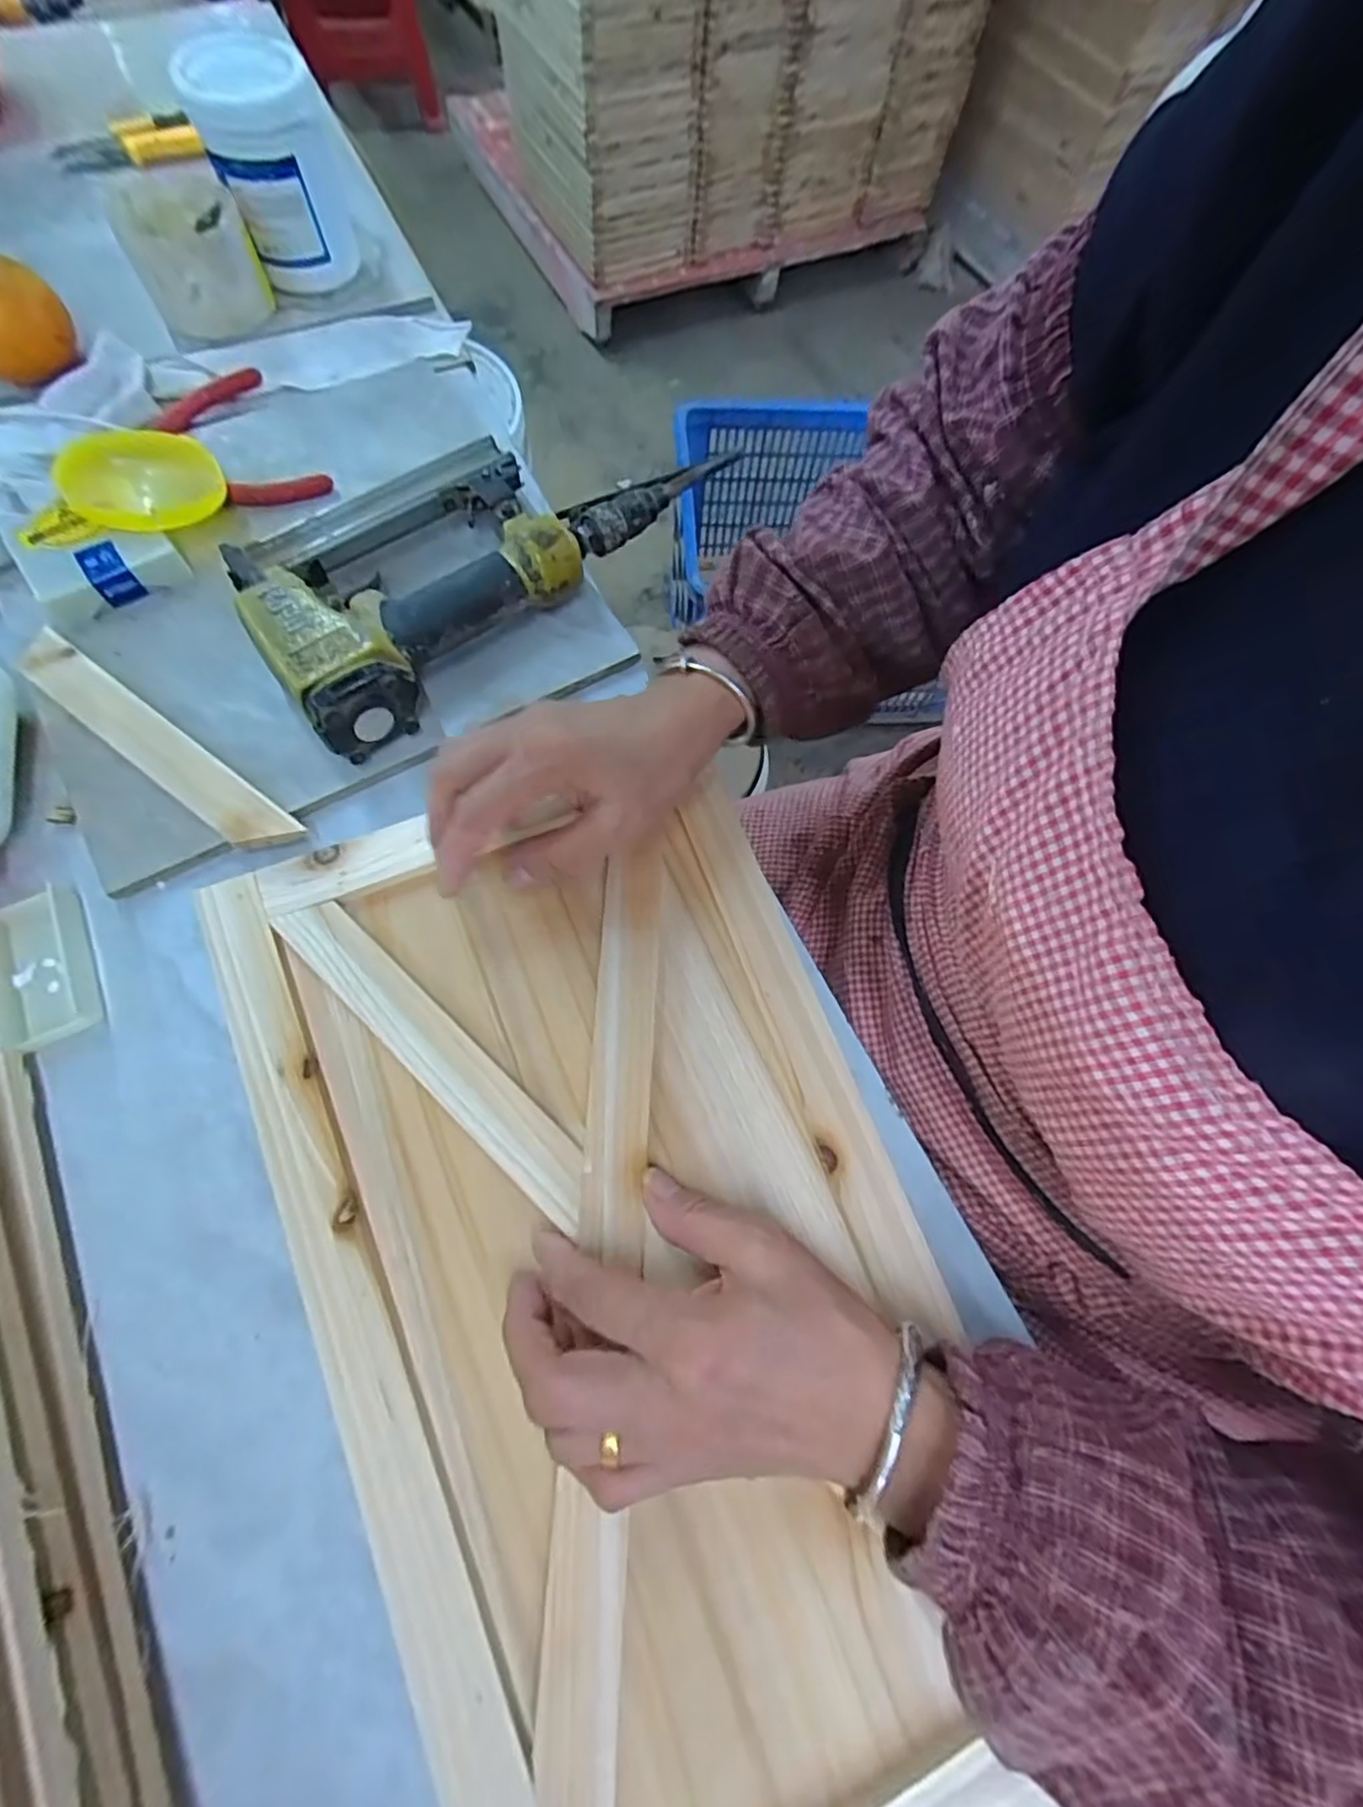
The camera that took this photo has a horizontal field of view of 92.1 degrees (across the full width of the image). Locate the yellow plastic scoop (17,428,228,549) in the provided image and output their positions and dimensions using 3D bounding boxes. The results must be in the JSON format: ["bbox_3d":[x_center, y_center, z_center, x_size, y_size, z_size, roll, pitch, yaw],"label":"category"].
[{"bbox_3d":[-0.326,-0.237,0.387,0.106,0.034,0.081,-25,73,-10],"label":"yellow plastic scoop"}]

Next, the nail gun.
[{"bbox_3d":[-0.111,-0.212,0.376,0.286,0.051,0.139,-43,77,-15],"label":"nail gun"}]

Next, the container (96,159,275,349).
[{"bbox_3d":[-0.327,-0.434,0.444,0.075,0.063,0.083,-25,72,-12],"label":"container"}]

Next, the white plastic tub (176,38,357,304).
[{"bbox_3d":[-0.274,-0.496,0.450,0.074,0.108,0.077,1,69,-2],"label":"white plastic tub"}]

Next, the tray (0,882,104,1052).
[{"bbox_3d":[-0.298,0.030,0.305,0.041,0.010,0.074,-25,73,-10],"label":"tray"}]

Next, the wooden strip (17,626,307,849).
[{"bbox_3d":[-0.274,-0.082,0.342,0.187,0.013,0.028,35,73,10],"label":"wooden strip"}]

